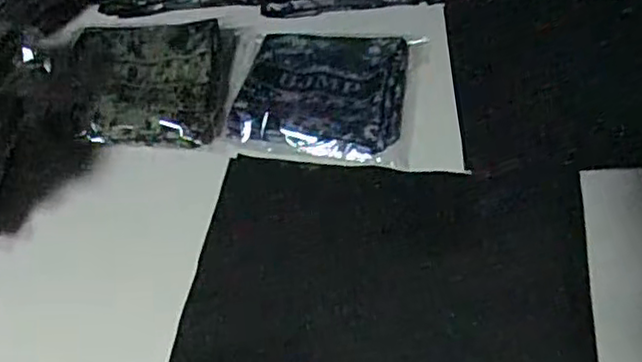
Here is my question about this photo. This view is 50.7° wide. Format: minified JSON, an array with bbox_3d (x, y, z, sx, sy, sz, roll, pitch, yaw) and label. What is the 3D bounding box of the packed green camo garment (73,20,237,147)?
[{"bbox_3d":[-0.132,-0.076,0.529,0.128,0.034,0.138,-8,49,0],"label":"packed green camo garment"}]

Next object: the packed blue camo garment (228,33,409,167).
[{"bbox_3d":[0.003,-0.067,0.521,0.123,0.022,0.131,2,50,9],"label":"packed blue camo garment"}]

